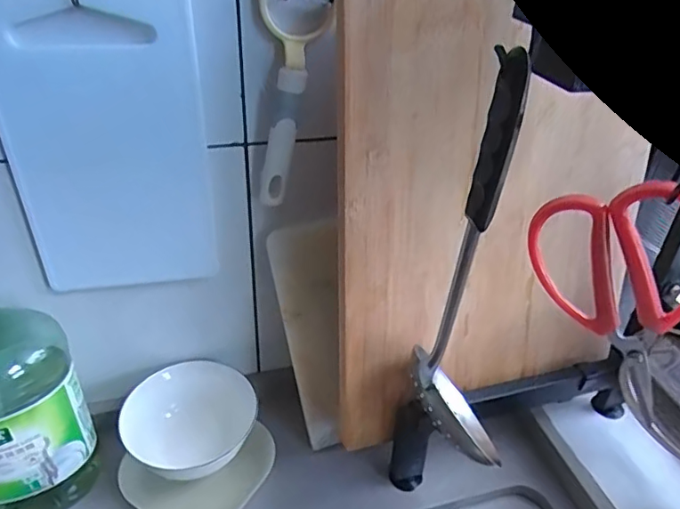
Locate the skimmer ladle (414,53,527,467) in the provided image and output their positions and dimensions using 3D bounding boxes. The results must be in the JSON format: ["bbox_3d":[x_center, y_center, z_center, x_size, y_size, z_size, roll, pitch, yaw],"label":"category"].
[{"bbox_3d":[0.100,0.032,0.373,0.075,0.325,0.065,19,39,21],"label":"skimmer ladle"}]

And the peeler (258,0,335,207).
[{"bbox_3d":[-0.038,-0.126,0.445,0.056,0.173,0.033,1,36,-3],"label":"peeler"}]

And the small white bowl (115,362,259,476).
[{"bbox_3d":[-0.148,0.169,0.543,0.112,0.055,0.126,7,36,5],"label":"small white bowl"}]

